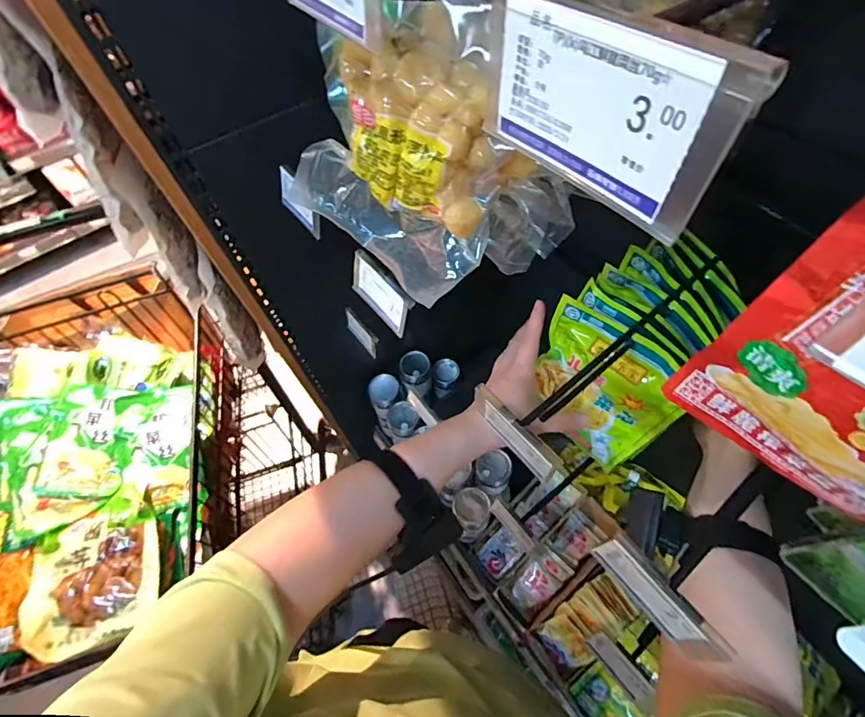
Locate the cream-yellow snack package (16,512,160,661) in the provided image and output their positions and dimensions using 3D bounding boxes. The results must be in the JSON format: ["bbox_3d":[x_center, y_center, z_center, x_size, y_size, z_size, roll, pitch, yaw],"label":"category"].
[{"bbox_3d":[-0.447,0.291,0.560,0.163,0.030,0.152,-16,61,-5],"label":"cream-yellow snack package"}]

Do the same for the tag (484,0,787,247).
[{"bbox_3d":[0.043,-0.069,0.118,0.004,0.044,0.076,-33,60,-20],"label":"tag"}]

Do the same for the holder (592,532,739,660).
[{"bbox_3d":[0.135,0.143,0.263,0.014,0.034,0.071,-37,65,-16],"label":"holder"}]

